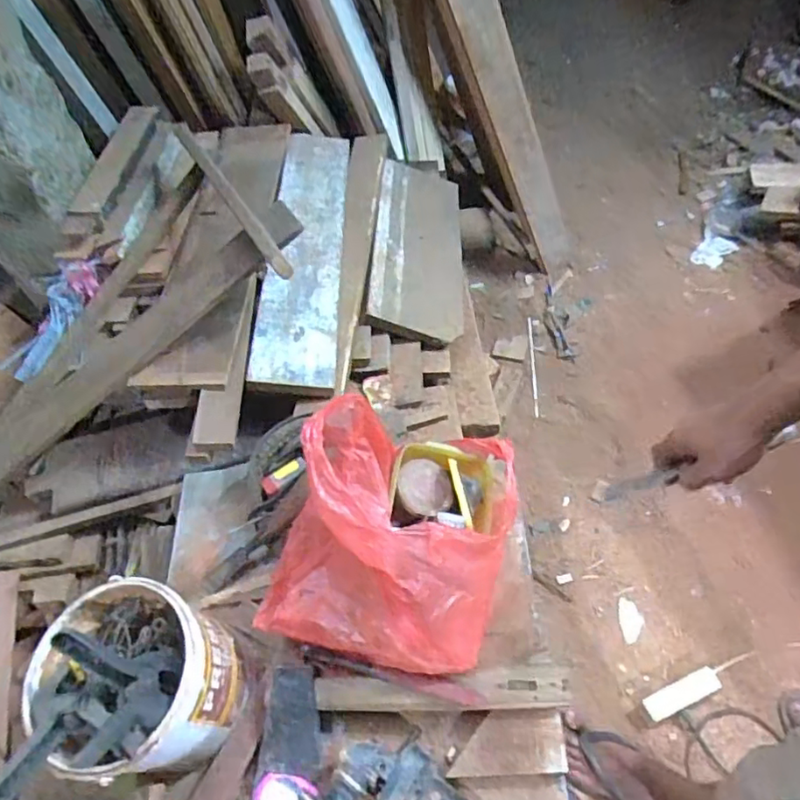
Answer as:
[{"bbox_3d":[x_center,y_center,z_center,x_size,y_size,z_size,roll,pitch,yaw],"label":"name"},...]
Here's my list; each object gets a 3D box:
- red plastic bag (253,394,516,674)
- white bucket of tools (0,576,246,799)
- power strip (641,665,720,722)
[{"bbox_3d":[-0.005,0.134,0.677,0.251,0.173,0.289,14,58,14],"label":"red plastic bag"},{"bbox_3d":[-0.287,0.292,0.639,0.174,0.192,0.185,-2,55,3],"label":"white bucket of tools"},{"bbox_3d":[0.546,0.567,1.150,0.162,0.022,0.042,-20,56,-10],"label":"power strip"}]

